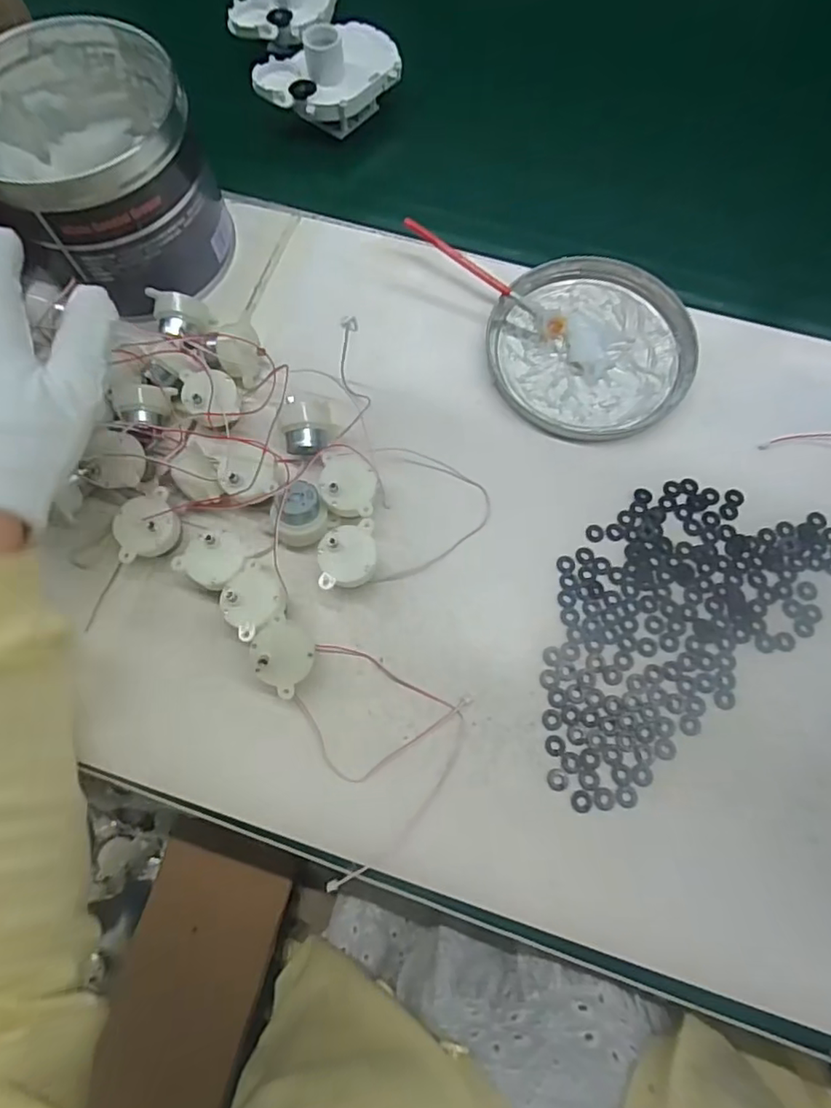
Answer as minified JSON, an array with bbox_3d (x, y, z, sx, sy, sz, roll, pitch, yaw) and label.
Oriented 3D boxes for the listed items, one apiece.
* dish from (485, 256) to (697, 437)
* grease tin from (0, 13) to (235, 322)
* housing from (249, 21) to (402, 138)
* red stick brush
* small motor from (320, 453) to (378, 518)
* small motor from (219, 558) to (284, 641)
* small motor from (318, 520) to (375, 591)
[{"bbox_3d":[0.113,-0.135,0.372,0.123,0.015,0.128,0,73,0],"label":"dish"},{"bbox_3d":[-0.195,-0.235,0.357,0.124,0.086,0.137,-34,76,-9],"label":"grease tin"},{"bbox_3d":[-0.063,-0.353,0.426,0.104,0.052,0.054,-27,75,-8],"label":"housing"},{"bbox_3d":[0.046,-0.181,0.377,0.126,0.024,0.010,35,76,10],"label":"red stick brush"},{"bbox_3d":[-0.038,-0.037,0.330,0.031,0.025,0.037,6,73,2],"label":"small motor"},{"bbox_3d":[-0.086,0.026,0.312,0.032,0.024,0.034,0,73,0],"label":"small motor"},{"bbox_3d":[-0.037,0.003,0.318,0.031,0.026,0.038,-8,73,-2],"label":"small motor"}]

